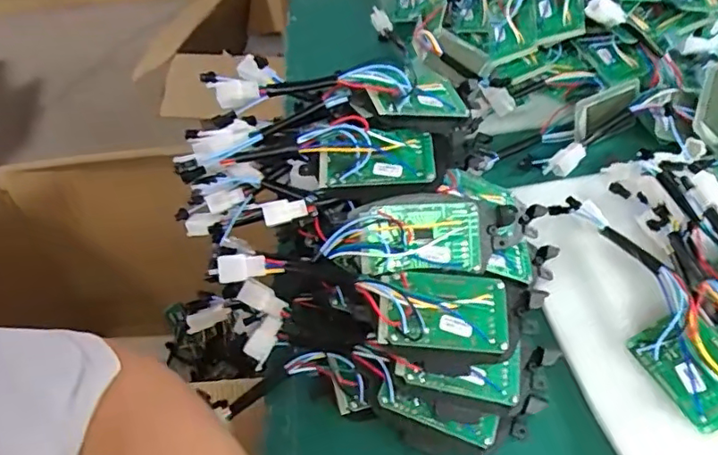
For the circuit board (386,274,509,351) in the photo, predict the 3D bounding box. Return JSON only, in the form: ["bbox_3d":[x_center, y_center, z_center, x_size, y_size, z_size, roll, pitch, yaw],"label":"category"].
[{"bbox_3d":[0.056,0.053,0.372,0.076,0.011,0.050,4,64,-4],"label":"circuit board"}]

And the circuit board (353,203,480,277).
[{"bbox_3d":[0.039,0.007,0.396,0.086,0.007,0.047,-2,83,-5],"label":"circuit board"}]

